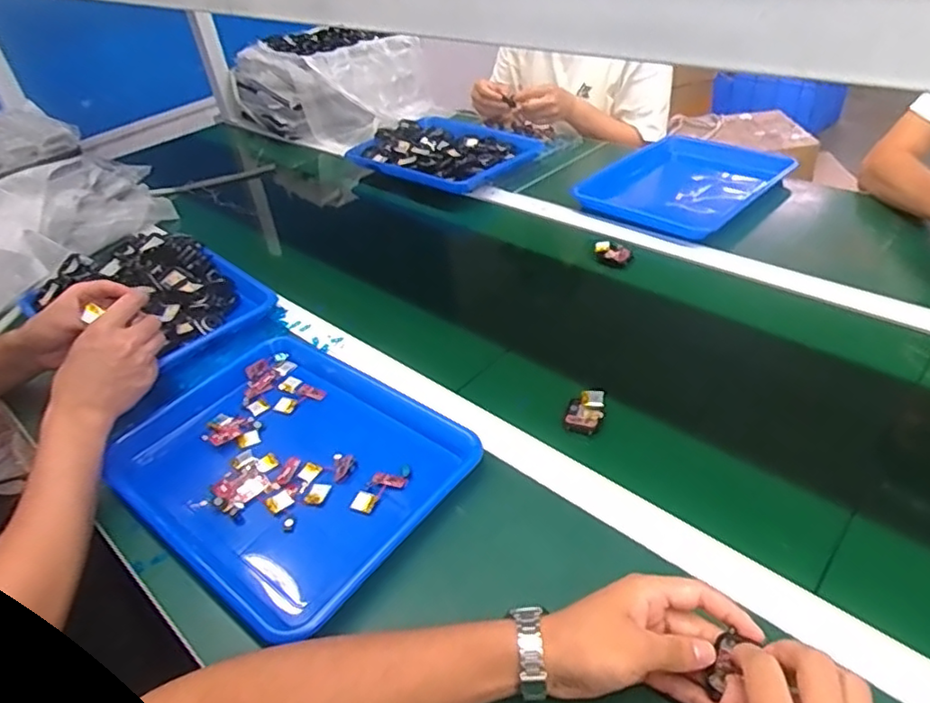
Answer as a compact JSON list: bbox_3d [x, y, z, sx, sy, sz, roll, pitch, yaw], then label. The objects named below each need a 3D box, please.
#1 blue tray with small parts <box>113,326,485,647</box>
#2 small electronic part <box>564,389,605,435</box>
[{"bbox_3d":[-0.176,0.108,0.612,0.334,0.036,0.257,23,48,33],"label":"blue tray with small parts"},{"bbox_3d":[0.124,0.061,0.632,0.036,0.016,0.051,7,41,18],"label":"small electronic part"}]

